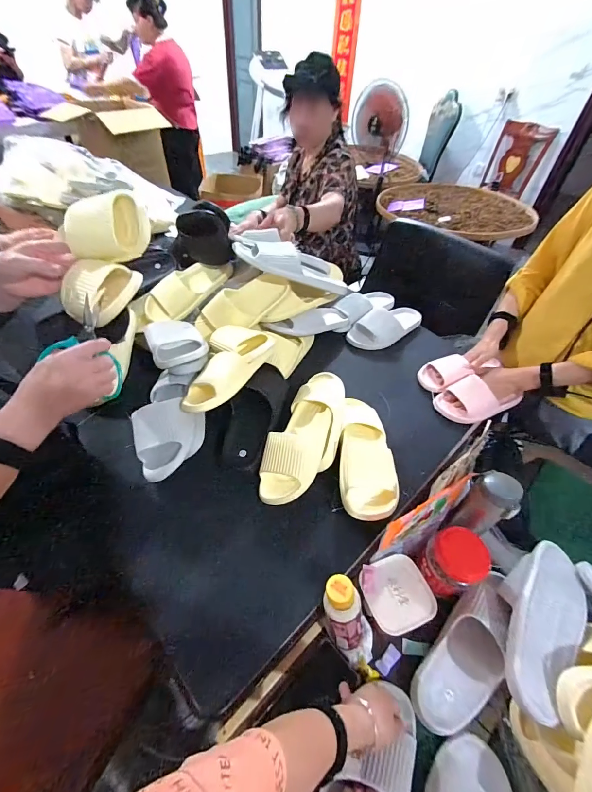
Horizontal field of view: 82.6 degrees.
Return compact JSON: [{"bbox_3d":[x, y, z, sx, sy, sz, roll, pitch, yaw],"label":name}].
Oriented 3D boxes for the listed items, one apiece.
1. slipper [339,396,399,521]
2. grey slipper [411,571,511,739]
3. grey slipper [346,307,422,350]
[{"bbox_3d":[0.141,0.117,0.682,0.104,0.059,0.272,6,48,1],"label":"slipper"},{"bbox_3d":[0.281,0.404,0.542,0.094,0.068,0.255,32,72,23],"label":"grey slipper"},{"bbox_3d":[0.272,-0.207,1.000,0.255,0.072,0.112,-27,55,-26],"label":"grey slipper"}]

